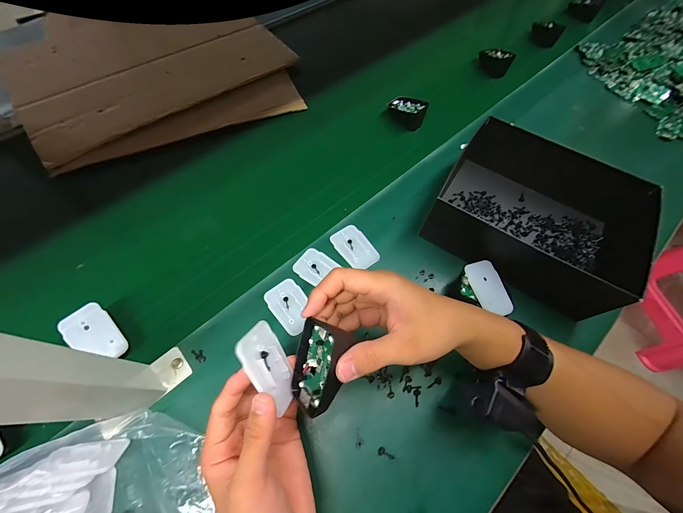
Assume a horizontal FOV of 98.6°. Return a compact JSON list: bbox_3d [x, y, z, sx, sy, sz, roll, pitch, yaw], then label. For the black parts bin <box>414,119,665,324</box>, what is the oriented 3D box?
[{"bbox_3d":[0.259,-0.060,0.398,0.238,0.086,0.194,30,66,11],"label":"black parts bin"}]

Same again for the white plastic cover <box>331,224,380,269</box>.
[{"bbox_3d":[0.018,-0.013,0.407,0.045,0.004,0.067,-31,69,-17],"label":"white plastic cover"}]

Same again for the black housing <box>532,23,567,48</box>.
[{"bbox_3d":[0.491,-0.542,0.712,0.028,0.051,0.073,-35,71,-18],"label":"black housing"}]

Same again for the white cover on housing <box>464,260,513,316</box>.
[{"bbox_3d":[0.177,0.038,0.353,0.041,0.006,0.066,-17,76,-15],"label":"white cover on housing"}]

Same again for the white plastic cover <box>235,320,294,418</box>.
[{"bbox_3d":[-0.056,0.087,0.235,0.004,0.042,0.067,-21,104,23],"label":"white plastic cover"}]

